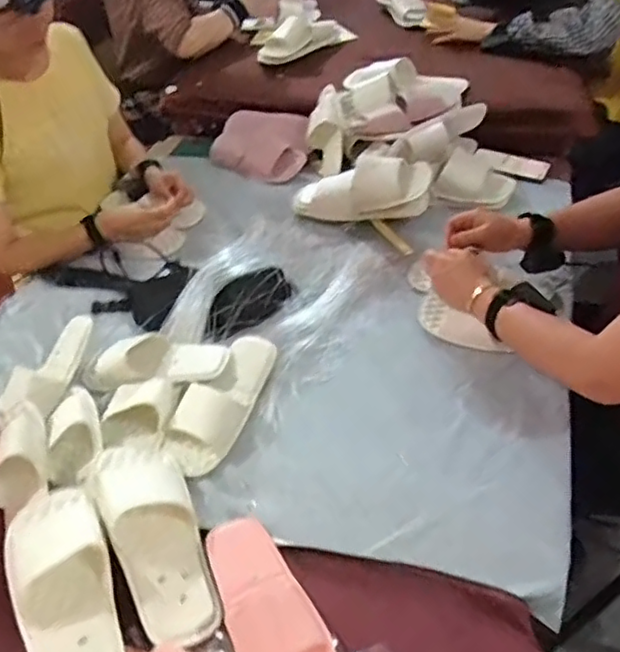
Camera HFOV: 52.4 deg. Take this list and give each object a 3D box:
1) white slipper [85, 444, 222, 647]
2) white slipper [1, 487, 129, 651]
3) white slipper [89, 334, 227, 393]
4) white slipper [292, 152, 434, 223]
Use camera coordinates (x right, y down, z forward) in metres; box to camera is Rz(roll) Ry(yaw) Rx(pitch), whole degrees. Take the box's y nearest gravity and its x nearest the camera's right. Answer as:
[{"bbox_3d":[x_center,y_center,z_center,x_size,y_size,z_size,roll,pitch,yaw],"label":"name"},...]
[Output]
[{"bbox_3d":[-0.186,0.250,0.771,0.109,0.057,0.274,-26,47,-18],"label":"white slipper"},{"bbox_3d":[-0.274,0.301,0.709,0.115,0.048,0.261,-26,47,-18],"label":"white slipper"},{"bbox_3d":[-0.232,0.048,0.937,0.218,0.053,0.094,-2,44,6],"label":"white slipper"},{"bbox_3d":[0.090,-0.255,1.189,0.271,0.106,0.105,-3,42,24],"label":"white slipper"}]

